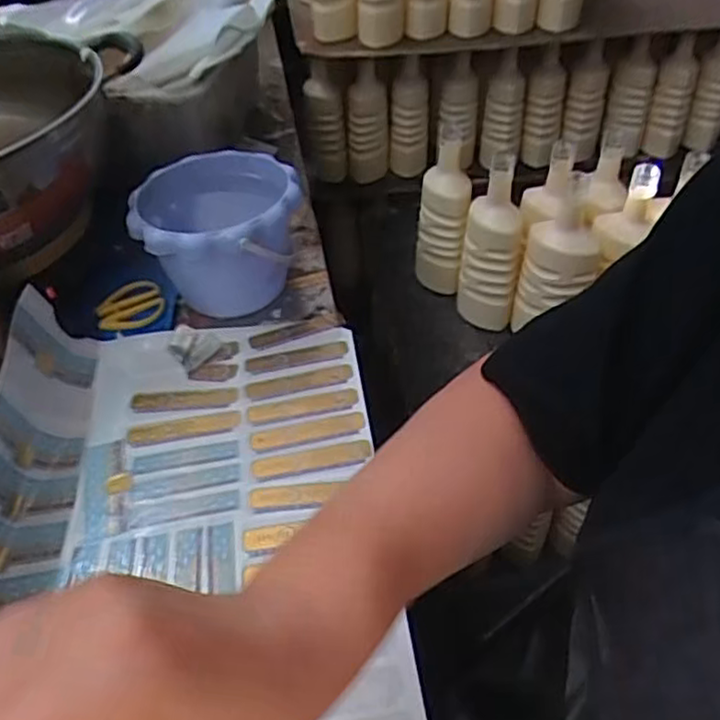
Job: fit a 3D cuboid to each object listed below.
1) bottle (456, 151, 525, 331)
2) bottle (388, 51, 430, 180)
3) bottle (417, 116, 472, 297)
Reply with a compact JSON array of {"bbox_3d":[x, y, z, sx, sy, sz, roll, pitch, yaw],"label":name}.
[{"bbox_3d":[0.187,-0.158,0.975,0.086,0.256,0.089,6,43,8],"label":"bottle"},{"bbox_3d":[0.104,-0.516,1.449,0.082,0.259,0.073,1,45,6],"label":"bottle"},{"bbox_3d":[0.128,-0.221,1.061,0.081,0.263,0.089,3,43,5],"label":"bottle"}]

